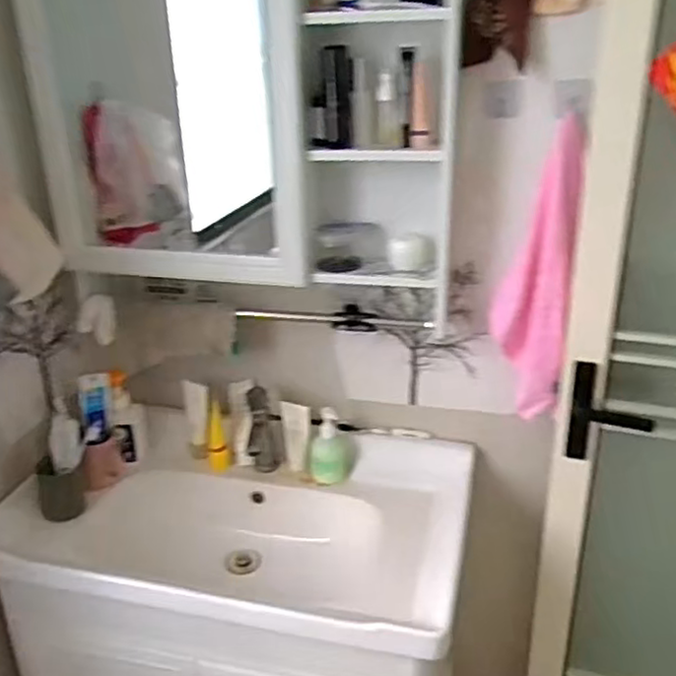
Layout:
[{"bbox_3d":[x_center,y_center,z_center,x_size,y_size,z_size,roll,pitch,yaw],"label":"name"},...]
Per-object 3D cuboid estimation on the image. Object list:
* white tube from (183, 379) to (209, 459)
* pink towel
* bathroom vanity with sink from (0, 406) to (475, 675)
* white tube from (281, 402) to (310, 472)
[{"bbox_3d":[-0.287,0.168,1.407,0.059,0.165,0.032,-2,4,6],"label":"white tube"},{"bbox_3d":[0.320,-0.097,1.135,0.115,0.453,0.093,3,27,6],"label":"pink towel"},{"bbox_3d":[-0.185,0.501,1.318,0.799,0.473,0.458,4,27,9],"label":"bathroom vanity with sink"},{"bbox_3d":[-0.079,0.195,1.370,0.056,0.142,0.032,-2,27,-3],"label":"white tube"}]

